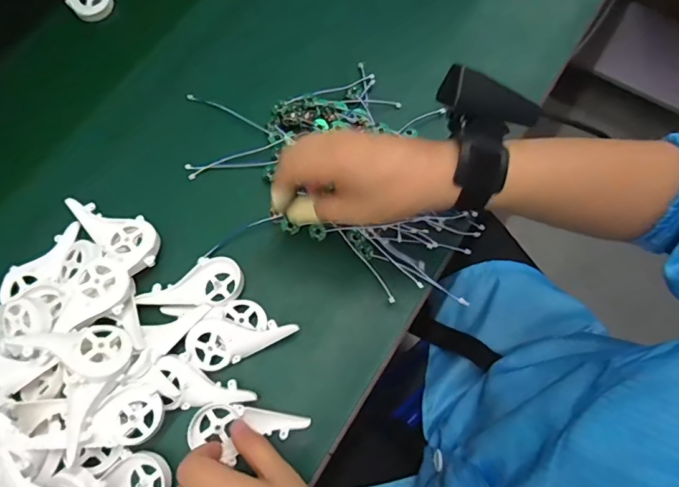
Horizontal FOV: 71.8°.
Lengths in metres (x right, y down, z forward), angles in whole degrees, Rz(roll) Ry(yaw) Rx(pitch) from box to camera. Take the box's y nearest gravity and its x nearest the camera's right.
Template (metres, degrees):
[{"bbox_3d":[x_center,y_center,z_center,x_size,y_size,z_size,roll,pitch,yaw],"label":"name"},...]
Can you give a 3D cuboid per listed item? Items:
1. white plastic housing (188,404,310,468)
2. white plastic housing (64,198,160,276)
[{"bbox_3d":[-0.074,0.154,0.388,0.096,0.009,0.041,0,71,-6],"label":"white plastic housing"},{"bbox_3d":[-0.204,-0.015,0.429,0.101,0.023,0.044,41,76,11],"label":"white plastic housing"}]

